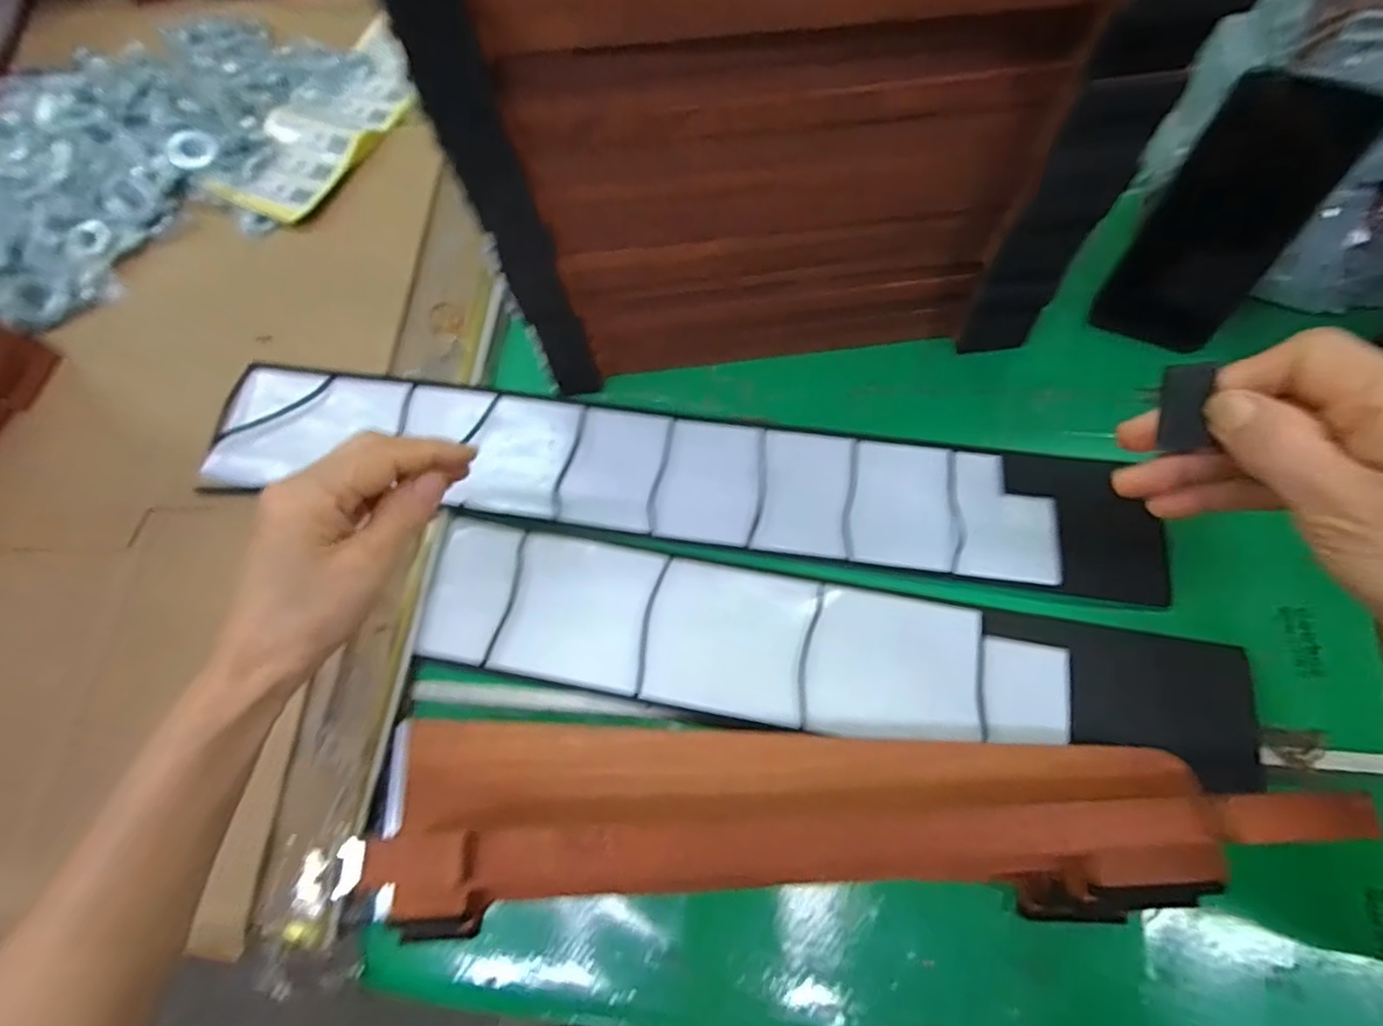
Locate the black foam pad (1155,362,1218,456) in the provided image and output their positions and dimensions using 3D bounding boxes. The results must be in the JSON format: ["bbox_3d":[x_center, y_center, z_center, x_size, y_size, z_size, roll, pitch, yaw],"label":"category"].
[{"bbox_3d":[0.171,-0.037,0.223,0.015,0.030,0.004,-4,26,19],"label":"black foam pad"}]

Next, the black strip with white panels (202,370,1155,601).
[{"bbox_3d":[-0.023,-0.031,0.443,0.627,0.009,0.101,7,67,6],"label":"black strip with white panels"}]

